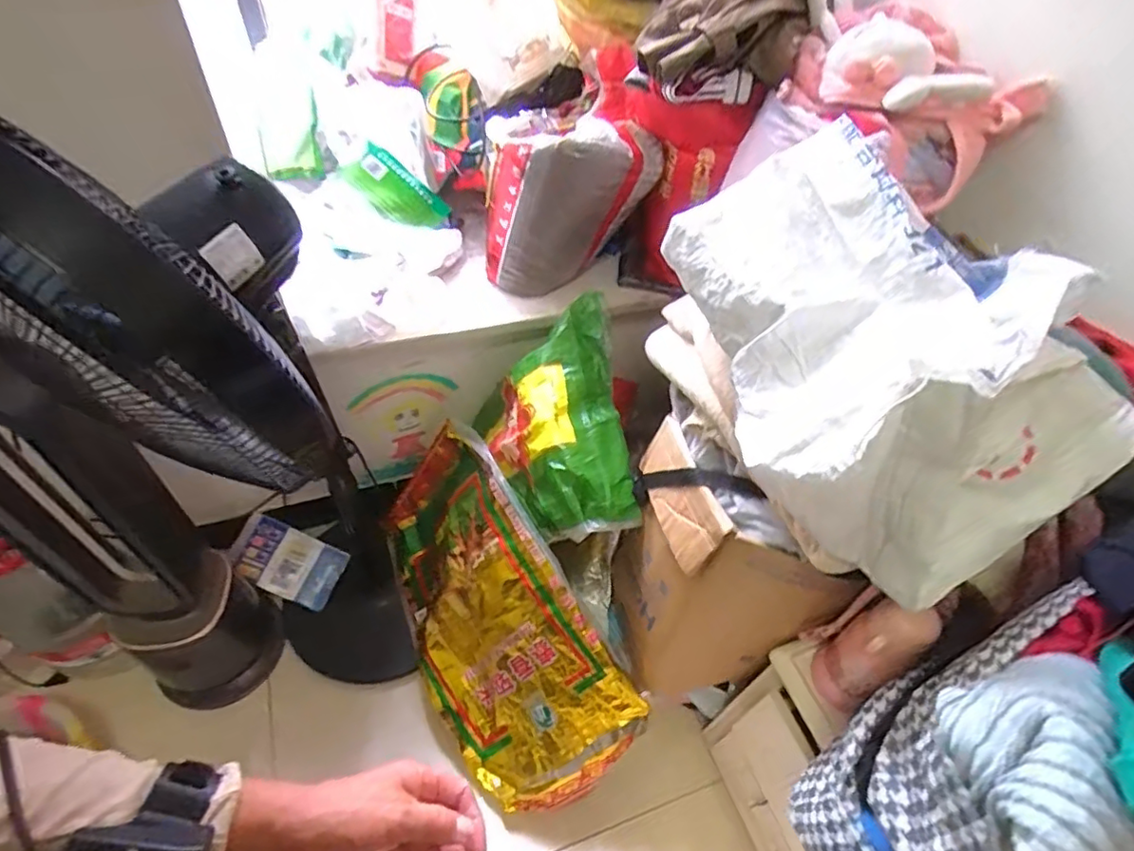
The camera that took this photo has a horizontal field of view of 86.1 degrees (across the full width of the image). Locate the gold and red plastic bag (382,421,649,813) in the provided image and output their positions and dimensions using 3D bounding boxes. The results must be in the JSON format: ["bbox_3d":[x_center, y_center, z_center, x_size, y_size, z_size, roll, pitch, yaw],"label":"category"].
[{"bbox_3d":[-0.144,0.347,1.149,0.103,0.398,0.677,0,50,-54],"label":"gold and red plastic bag"}]

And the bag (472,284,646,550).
[{"bbox_3d":[0.011,0.014,1.057,0.239,0.229,0.375,-16,55,-18],"label":"bag"}]

